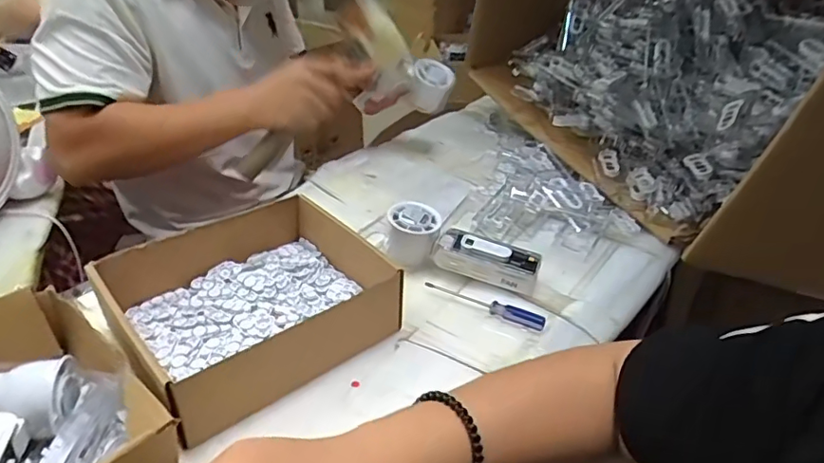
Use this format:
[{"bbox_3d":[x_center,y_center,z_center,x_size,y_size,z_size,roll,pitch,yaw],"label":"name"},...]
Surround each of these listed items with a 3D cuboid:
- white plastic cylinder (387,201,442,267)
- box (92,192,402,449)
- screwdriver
[{"bbox_3d":[0.002,0.004,0.584,0.054,0.050,0.054,-2,34,-3],"label":"white plastic cylinder"},{"bbox_3d":[-0.140,0.061,0.491,0.204,0.070,0.183,-27,43,-34],"label":"box"},{"bbox_3d":[0.071,0.071,0.544,0.122,0.010,0.017,18,38,24],"label":"screwdriver"}]

